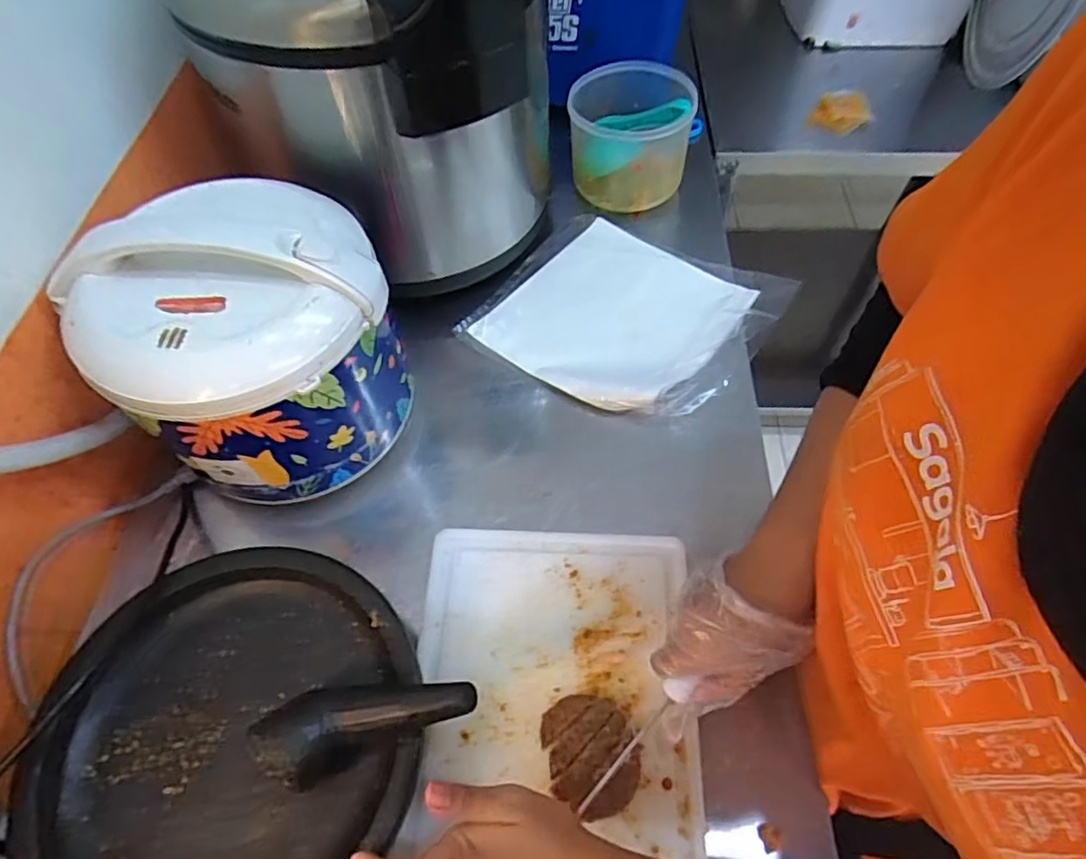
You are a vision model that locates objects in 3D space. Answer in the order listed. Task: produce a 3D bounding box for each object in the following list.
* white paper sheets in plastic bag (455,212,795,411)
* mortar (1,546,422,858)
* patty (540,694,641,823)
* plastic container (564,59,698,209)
[{"bbox_3d":[0.100,-0.144,0.747,0.321,0.030,0.274,30,67,22],"label":"white paper sheets in plastic bag"},{"bbox_3d":[-0.243,0.248,0.479,0.281,0.061,0.284,0,58,1],"label":"mortar"},{"bbox_3d":[0.039,0.265,0.495,0.071,0.013,0.087,-13,59,-7],"label":"patty"},{"bbox_3d":[0.117,-0.395,0.824,0.159,0.143,0.134,0,58,1],"label":"plastic container"}]

